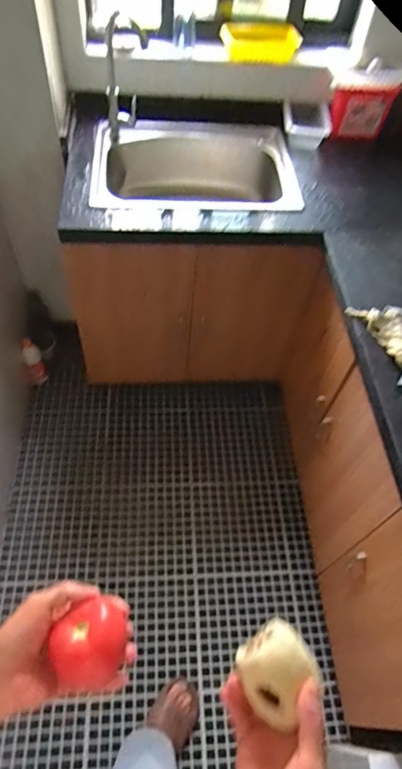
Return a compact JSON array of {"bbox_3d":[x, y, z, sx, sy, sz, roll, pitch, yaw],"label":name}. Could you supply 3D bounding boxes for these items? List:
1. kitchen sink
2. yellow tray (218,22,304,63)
[{"bbox_3d":[-0.022,-0.583,1.342,0.562,0.151,0.367,1,56,-5],"label":"kitchen sink"},{"bbox_3d":[0.169,-0.983,1.332,0.223,0.060,0.139,4,56,-3],"label":"yellow tray"}]

